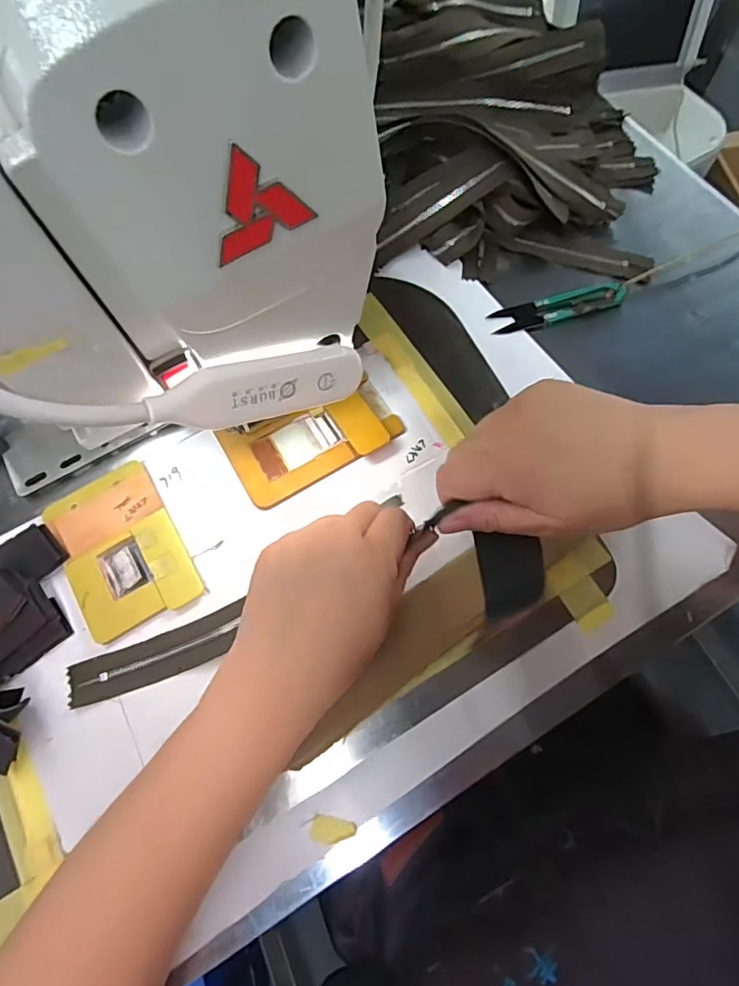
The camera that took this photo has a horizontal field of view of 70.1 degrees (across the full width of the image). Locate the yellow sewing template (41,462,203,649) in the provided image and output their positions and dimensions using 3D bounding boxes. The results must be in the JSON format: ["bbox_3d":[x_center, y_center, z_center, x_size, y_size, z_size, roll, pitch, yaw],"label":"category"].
[{"bbox_3d":[-0.160,0.034,0.341,0.070,0.009,0.107,-29,70,-9],"label":"yellow sewing template"}]

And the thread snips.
[{"bbox_3d":[0.145,-0.141,0.402,0.103,0.007,0.024,-13,69,-3],"label":"thread snips"}]

